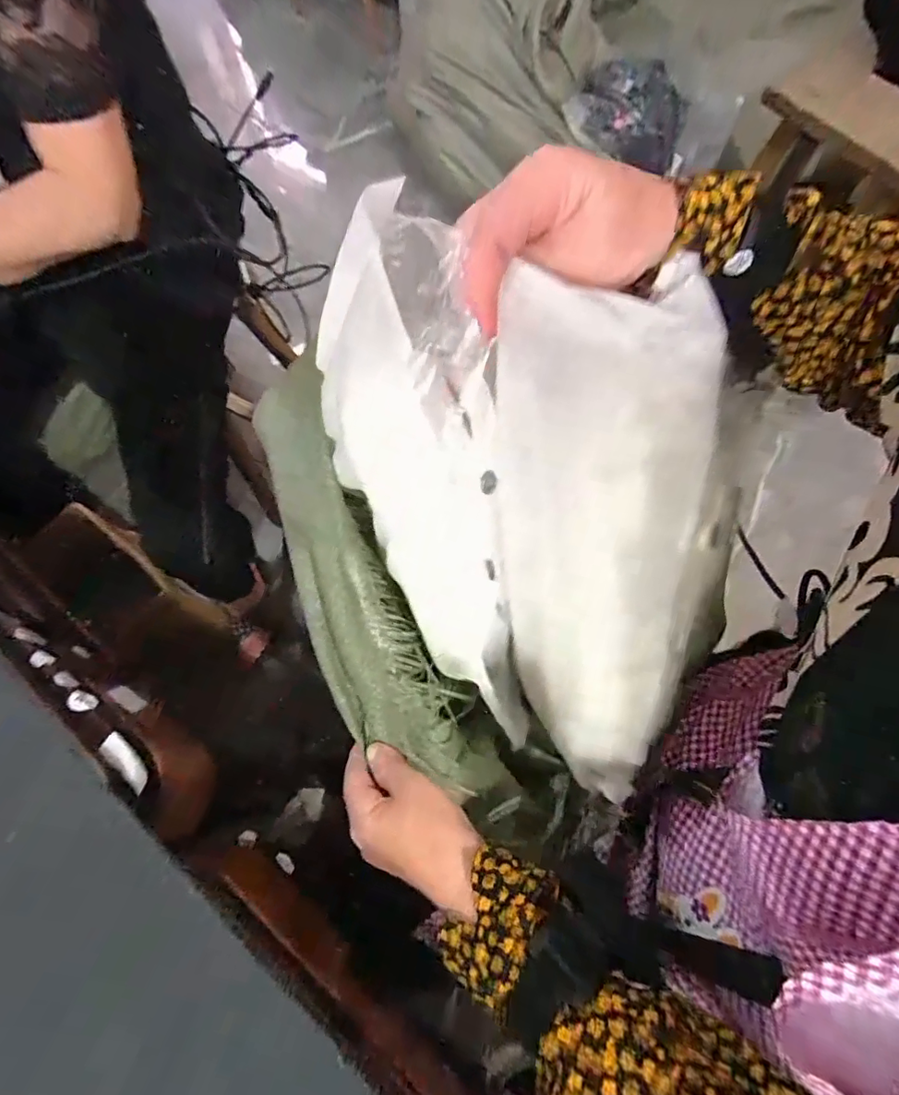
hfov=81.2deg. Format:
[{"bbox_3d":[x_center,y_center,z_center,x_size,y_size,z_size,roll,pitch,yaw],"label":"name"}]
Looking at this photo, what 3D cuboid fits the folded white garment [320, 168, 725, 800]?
[{"bbox_3d":[0.016,-0.005,0.318,0.244,0.343,0.080,16,27,30],"label":"folded white garment"}]

